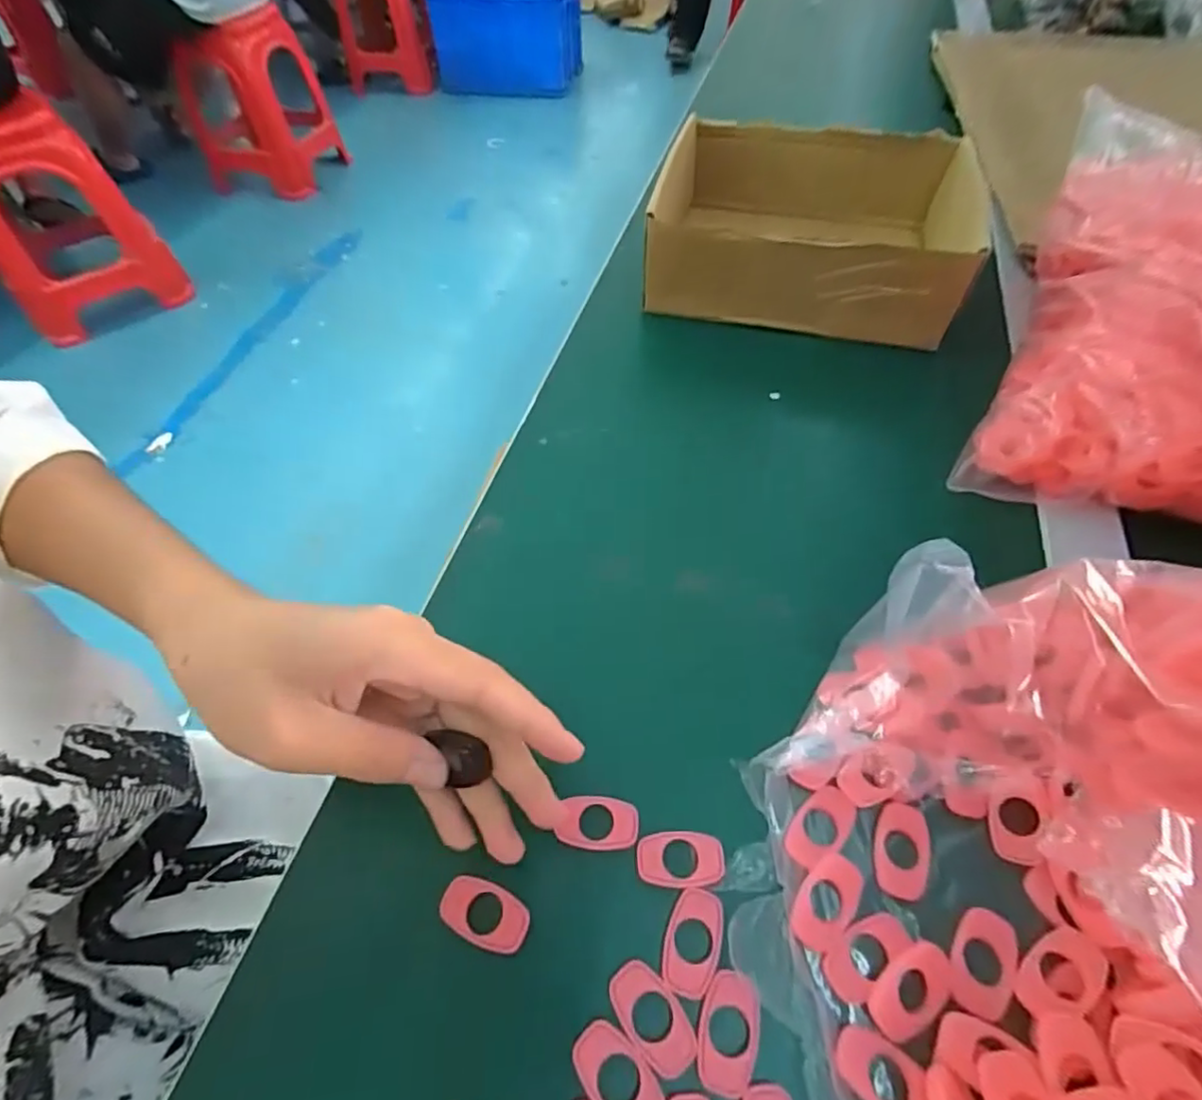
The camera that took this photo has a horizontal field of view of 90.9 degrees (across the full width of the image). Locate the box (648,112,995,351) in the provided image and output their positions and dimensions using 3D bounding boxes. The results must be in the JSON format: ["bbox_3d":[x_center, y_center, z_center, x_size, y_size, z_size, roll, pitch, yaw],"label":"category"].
[{"bbox_3d":[0.156,-0.235,0.425,0.223,0.056,0.174,14,56,12],"label":"box"}]

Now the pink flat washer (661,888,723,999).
[{"bbox_3d":[0.032,0.137,0.208,0.019,0.004,0.032,19,58,14],"label":"pink flat washer"}]

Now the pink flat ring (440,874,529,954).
[{"bbox_3d":[-0.042,0.132,0.215,0.032,0.004,0.019,18,58,14],"label":"pink flat ring"}]

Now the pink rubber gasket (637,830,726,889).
[{"bbox_3d":[0.030,0.116,0.223,0.032,0.004,0.019,-3,55,0],"label":"pink rubber gasket"}]

